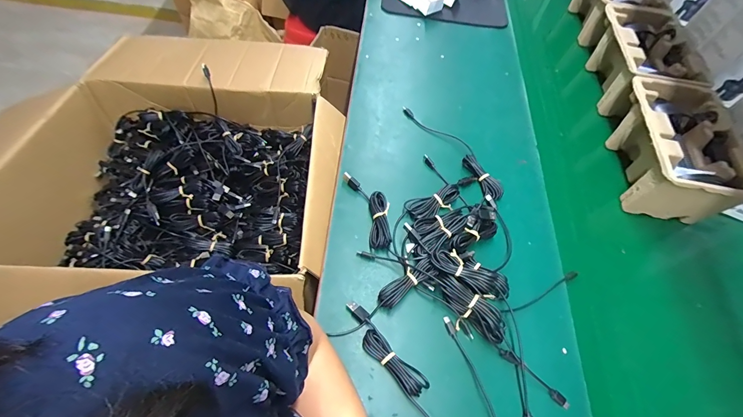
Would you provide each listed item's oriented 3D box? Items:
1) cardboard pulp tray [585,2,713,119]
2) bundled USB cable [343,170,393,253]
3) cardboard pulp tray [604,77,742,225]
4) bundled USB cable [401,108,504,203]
[{"bbox_3d":[0.539,-0.285,0.681,0.152,0.099,0.244,8,61,1],"label":"cardboard pulp tray"},{"bbox_3d":[0.001,-0.002,0.511,0.046,0.022,0.129,-17,63,-13],"label":"bundled USB cable"},{"bbox_3d":[0.505,-0.094,0.567,0.156,0.101,0.226,11,61,2],"label":"cardboard pulp tray"},{"bbox_3d":[0.147,-0.110,0.591,0.055,0.020,0.234,-30,67,-19],"label":"bundled USB cable"}]

